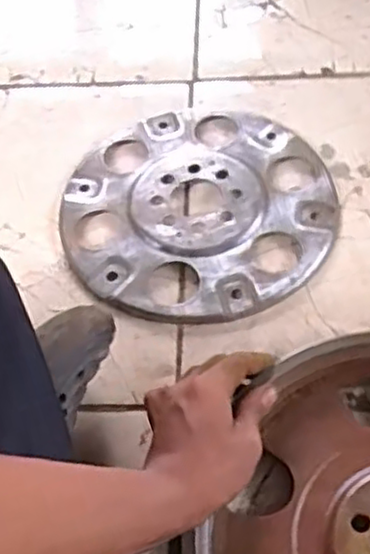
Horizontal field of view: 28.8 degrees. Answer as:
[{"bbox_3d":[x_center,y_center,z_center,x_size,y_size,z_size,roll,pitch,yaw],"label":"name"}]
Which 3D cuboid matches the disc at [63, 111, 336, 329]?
[{"bbox_3d":[0.013,-0.070,0.712,0.261,0.009,0.262,-2,56,4],"label":"disc"}]

